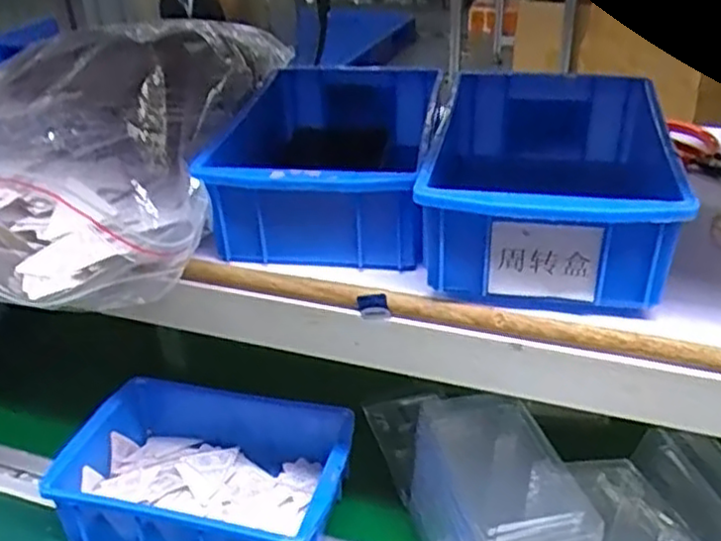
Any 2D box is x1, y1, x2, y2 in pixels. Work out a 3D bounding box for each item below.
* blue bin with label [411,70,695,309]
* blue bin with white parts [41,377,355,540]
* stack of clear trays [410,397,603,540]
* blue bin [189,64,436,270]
[{"bbox_3d":[0.109,-0.053,0.433,0.129,0.065,0.191,4,32,10],"label":"blue bin with label"},{"bbox_3d":[-0.111,0.159,0.549,0.200,0.069,0.131,7,33,14],"label":"blue bin with white parts"},{"bbox_3d":[0.090,0.168,0.484,0.081,0.106,0.130,-9,32,-12],"label":"stack of clear trays"},{"bbox_3d":[-0.017,-0.074,0.483,0.120,0.065,0.201,3,32,8],"label":"blue bin"}]

